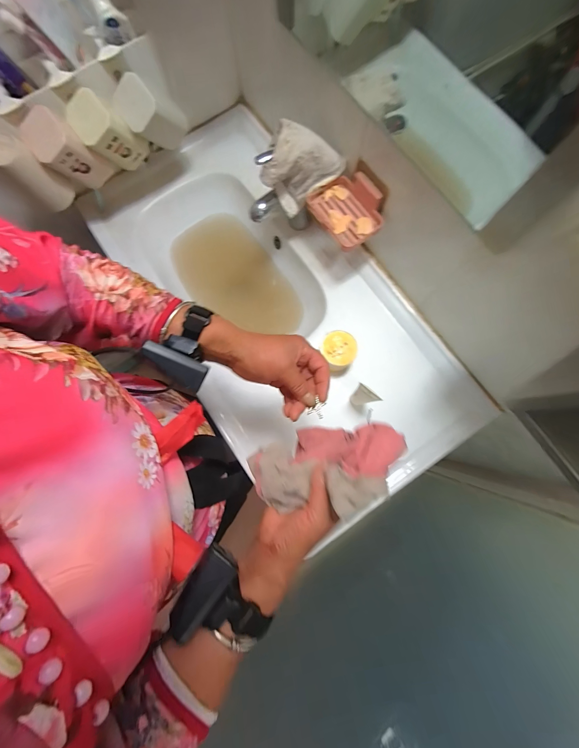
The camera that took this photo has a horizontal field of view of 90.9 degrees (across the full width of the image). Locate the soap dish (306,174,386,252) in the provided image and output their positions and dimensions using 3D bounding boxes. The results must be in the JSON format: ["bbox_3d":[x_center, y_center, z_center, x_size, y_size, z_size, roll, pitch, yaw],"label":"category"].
[{"bbox_3d":[0.103,-0.294,0.512,0.092,0.053,0.126,-33,81,-5],"label":"soap dish"}]

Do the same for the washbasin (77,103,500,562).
[{"bbox_3d":[-0.043,-0.146,0.653,0.458,0.132,0.894,-34,81,-5],"label":"washbasin"}]

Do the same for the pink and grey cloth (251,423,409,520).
[{"bbox_3d":[0.037,0.097,0.312,0.153,0.037,0.099,1,39,31],"label":"pink and grey cloth"}]

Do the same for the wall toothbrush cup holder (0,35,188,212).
[{"bbox_3d":[-0.353,-0.435,0.497,0.321,0.121,0.130,-31,81,-5],"label":"wall toothbrush cup holder"}]

